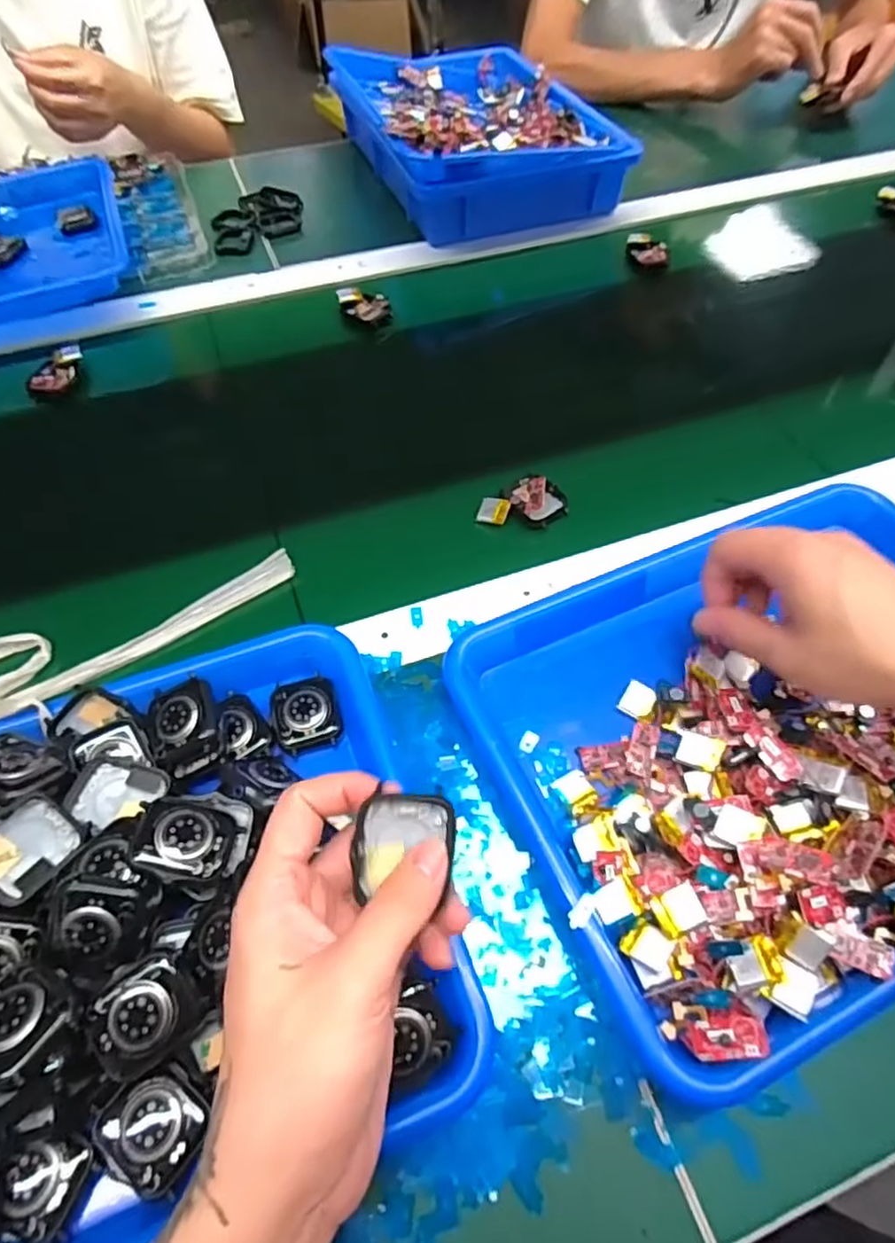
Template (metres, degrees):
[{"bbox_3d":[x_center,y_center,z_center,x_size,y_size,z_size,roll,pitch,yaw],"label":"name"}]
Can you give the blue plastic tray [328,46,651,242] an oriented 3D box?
[{"bbox_3d":[0.025,-0.565,0.745,0.254,0.095,0.326,-17,59,-10],"label":"blue plastic tray"}]

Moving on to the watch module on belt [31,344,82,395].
[{"bbox_3d":[-0.338,-0.219,0.564,0.024,0.015,0.061,17,59,11],"label":"watch module on belt"}]

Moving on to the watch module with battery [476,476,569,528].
[{"bbox_3d":[0.056,-0.089,0.474,0.064,0.015,0.039,3,57,2],"label":"watch module with battery"}]

